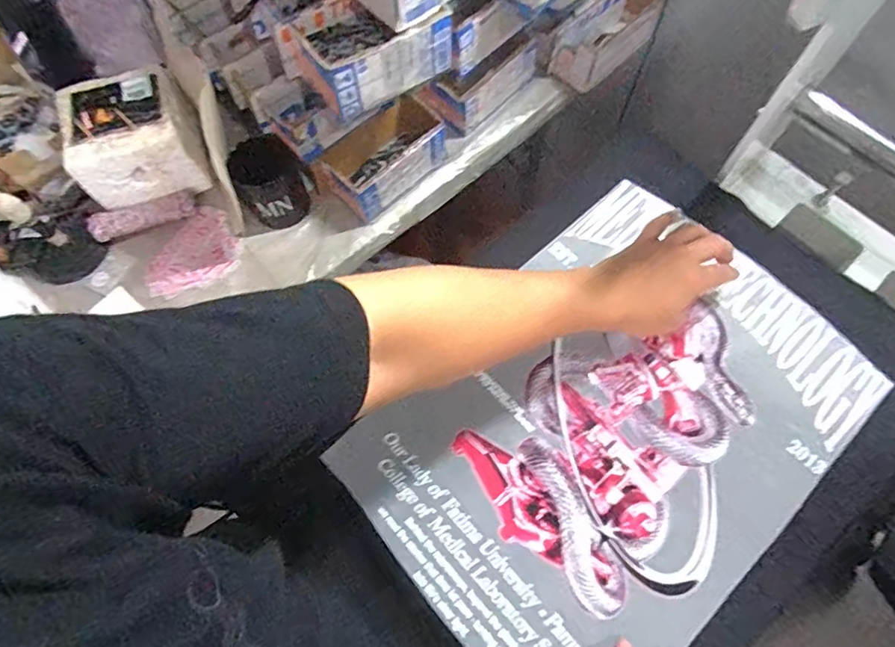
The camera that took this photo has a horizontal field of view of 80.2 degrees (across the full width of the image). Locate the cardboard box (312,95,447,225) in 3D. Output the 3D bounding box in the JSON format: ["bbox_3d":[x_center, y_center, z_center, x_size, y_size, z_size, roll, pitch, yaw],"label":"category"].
[{"bbox_3d":[-0.077,-0.225,0.721,0.169,0.075,0.076,-42,72,-14],"label":"cardboard box"}]

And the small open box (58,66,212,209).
[{"bbox_3d":[-0.420,-0.249,0.707,0.151,0.103,0.138,-24,69,-7],"label":"small open box"}]

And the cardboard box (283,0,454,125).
[{"bbox_3d":[-0.086,-0.309,0.595,0.161,0.070,0.101,-32,70,-11],"label":"cardboard box"}]

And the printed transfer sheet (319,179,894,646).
[{"bbox_3d":[0.148,0.094,0.498,0.436,0.007,0.318,-41,72,-14],"label":"printed transfer sheet"}]

